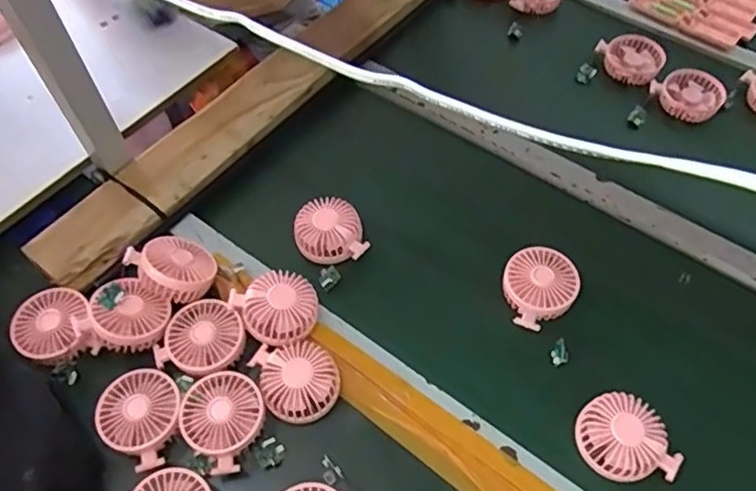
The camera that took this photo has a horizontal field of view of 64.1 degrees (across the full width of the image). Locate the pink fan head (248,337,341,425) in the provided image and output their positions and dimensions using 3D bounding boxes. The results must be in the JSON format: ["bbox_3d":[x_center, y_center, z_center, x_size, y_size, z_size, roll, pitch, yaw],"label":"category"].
[{"bbox_3d":[-0.091,0.149,0.683,0.086,0.040,0.094,-1,56,1],"label":"pink fan head"}]

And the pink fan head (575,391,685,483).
[{"bbox_3d":[0.261,0.204,0.637,0.090,0.037,0.096,-14,57,-10],"label":"pink fan head"}]

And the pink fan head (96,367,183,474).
[{"bbox_3d":[-0.255,0.185,0.658,0.088,0.035,0.087,-1,56,1],"label":"pink fan head"}]

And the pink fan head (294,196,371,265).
[{"bbox_3d":[-0.064,-0.020,0.802,0.088,0.037,0.089,-5,71,-6],"label":"pink fan head"}]

